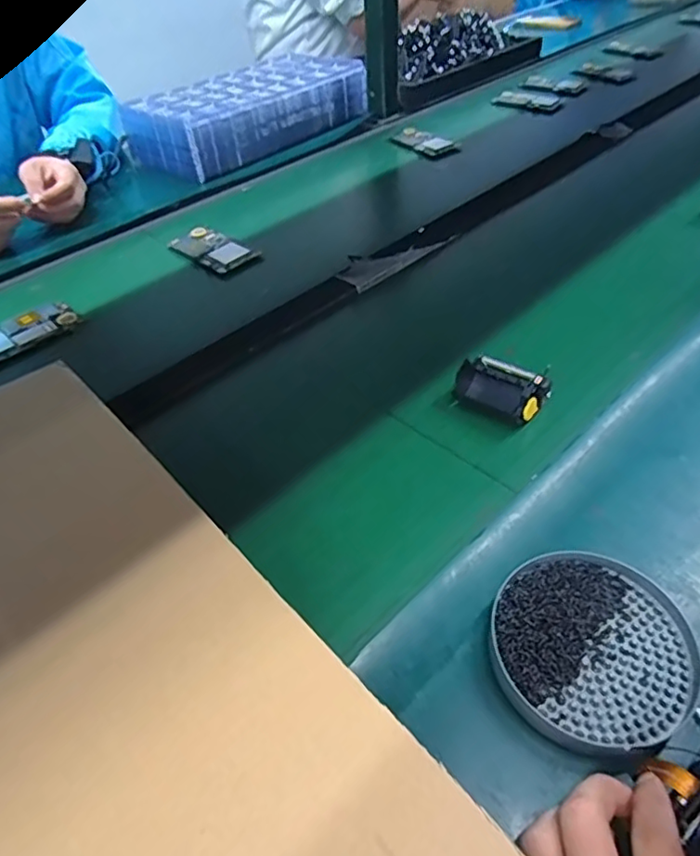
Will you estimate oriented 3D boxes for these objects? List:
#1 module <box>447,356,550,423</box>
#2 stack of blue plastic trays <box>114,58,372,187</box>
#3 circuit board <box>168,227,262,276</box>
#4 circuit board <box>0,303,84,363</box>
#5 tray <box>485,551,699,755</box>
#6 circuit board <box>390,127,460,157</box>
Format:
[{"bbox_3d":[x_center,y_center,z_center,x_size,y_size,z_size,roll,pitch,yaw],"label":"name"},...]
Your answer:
[{"bbox_3d":[0.131,-0.036,0.512,0.070,0.036,0.048,27,53,28],"label":"module"},{"bbox_3d":[-0.173,-0.556,1.029,0.406,0.082,0.224,-36,53,-27],"label":"stack of blue plastic trays"},{"bbox_3d":[-0.175,-0.227,0.750,0.108,0.013,0.065,29,54,29],"label":"circuit board"},{"bbox_3d":[-0.360,-0.104,0.639,0.123,0.008,0.072,-33,51,-25],"label":"circuit board"},{"bbox_3d":[0.142,0.129,0.350,0.115,0.018,0.112,-3,45,3],"label":"tray"},{"bbox_3d":[0.121,-0.481,0.986,0.067,0.009,0.113,-33,51,-25],"label":"circuit board"}]

